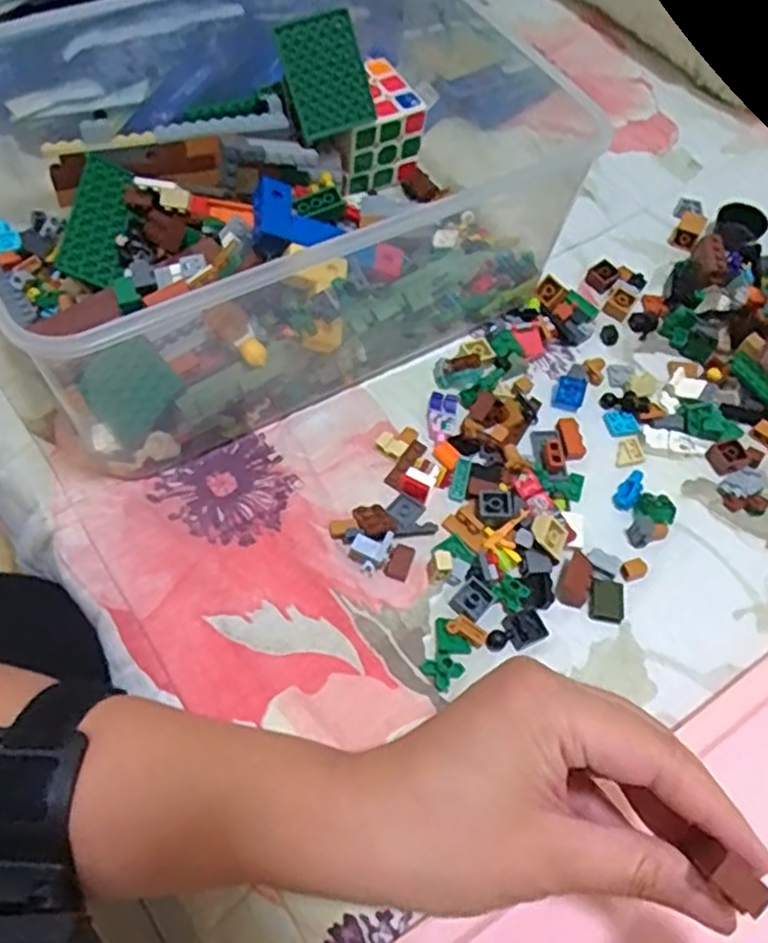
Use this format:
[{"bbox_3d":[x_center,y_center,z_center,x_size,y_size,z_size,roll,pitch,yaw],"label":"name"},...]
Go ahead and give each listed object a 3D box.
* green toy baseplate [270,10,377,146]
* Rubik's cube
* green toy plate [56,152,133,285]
[{"bbox_3d":[-0.036,-0.242,0.441,0.048,0.064,0.009,-18,25,2],"label":"green toy baseplate"},{"bbox_3d":[-0.010,-0.232,0.491,0.062,0.060,0.051,-25,65,-15],"label":"Rubik's cube"},{"bbox_3d":[-0.165,-0.145,0.416,0.034,0.008,0.074,13,77,-16],"label":"green toy plate"}]

